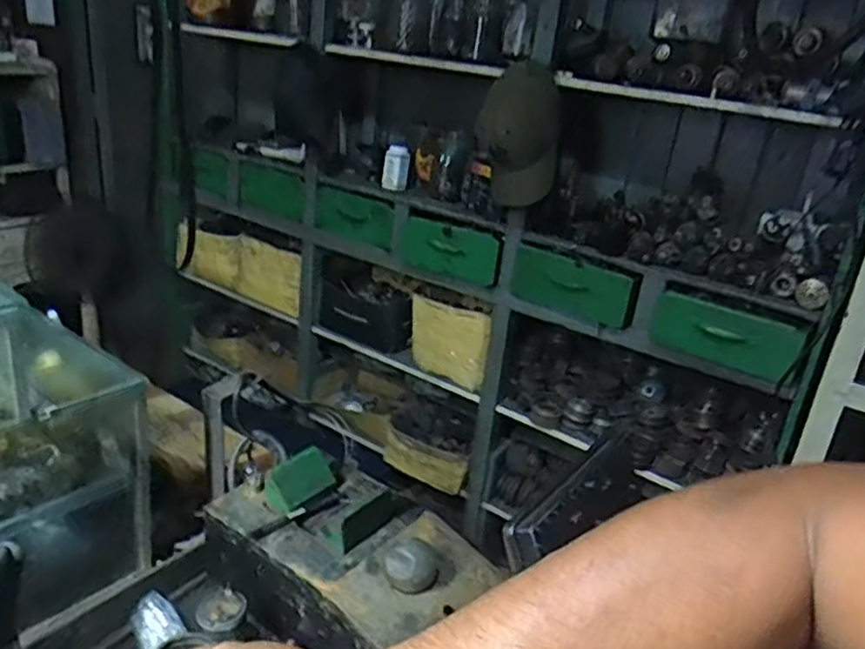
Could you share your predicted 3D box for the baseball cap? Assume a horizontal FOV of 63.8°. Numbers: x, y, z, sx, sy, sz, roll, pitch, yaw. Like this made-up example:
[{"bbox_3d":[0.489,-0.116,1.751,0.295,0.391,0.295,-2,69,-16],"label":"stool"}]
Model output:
[{"bbox_3d":[0.170,-0.369,1.384,0.167,0.267,0.152,8,23,3],"label":"baseball cap"}]

